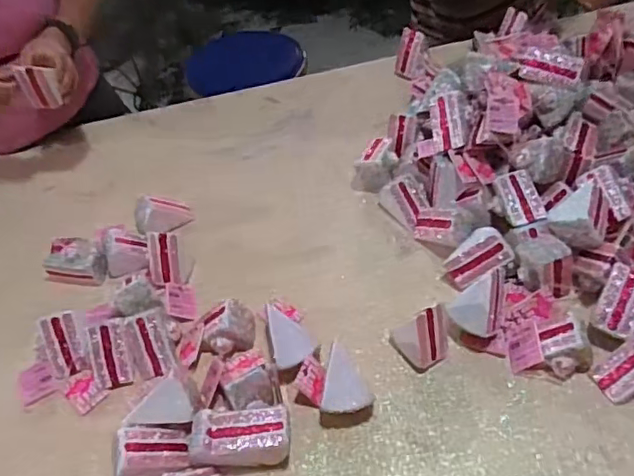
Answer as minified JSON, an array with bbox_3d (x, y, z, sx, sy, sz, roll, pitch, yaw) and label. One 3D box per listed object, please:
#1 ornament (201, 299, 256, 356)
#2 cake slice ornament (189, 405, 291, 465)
[{"bbox_3d":[-0.122,0.120,0.762,0.074,0.054,0.069,-16,50,-7],"label":"ornament"},{"bbox_3d":[-0.088,0.239,0.664,0.124,0.065,0.055,-3,51,5],"label":"cake slice ornament"}]

